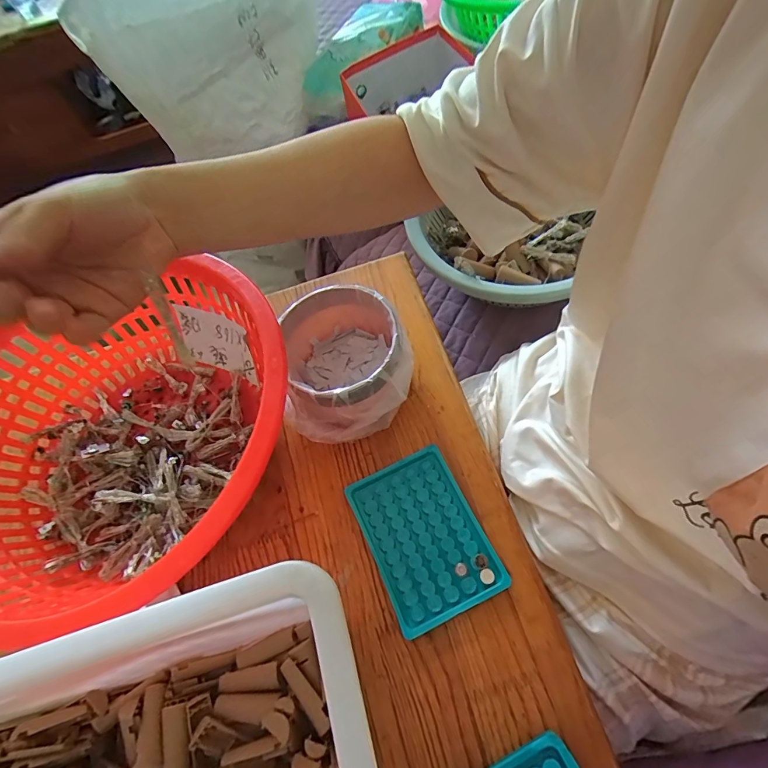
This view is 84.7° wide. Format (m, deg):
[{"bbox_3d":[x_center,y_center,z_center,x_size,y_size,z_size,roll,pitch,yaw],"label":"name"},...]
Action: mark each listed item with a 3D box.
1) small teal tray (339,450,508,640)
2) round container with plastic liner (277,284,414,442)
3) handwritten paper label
[{"bbox_3d":[0.034,0.129,0.365,0.094,0.013,0.130,-26,61,-5],"label":"small teal tray"},{"bbox_3d":[-0.037,-0.018,0.410,0.115,0.090,0.123,-4,61,7],"label":"round container with plastic liner"},{"bbox_3d":[-0.179,-0.044,0.453,0.105,0.068,0.009,18,36,20],"label":"handwritten paper label"}]

